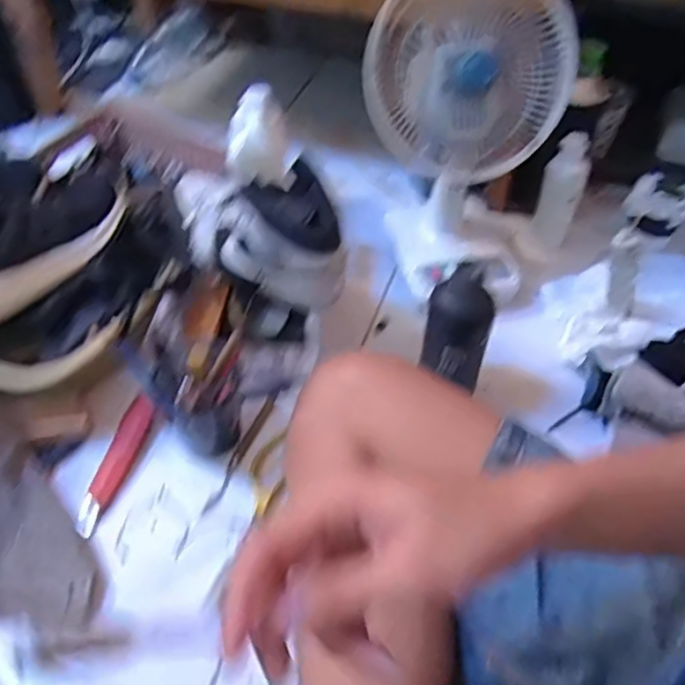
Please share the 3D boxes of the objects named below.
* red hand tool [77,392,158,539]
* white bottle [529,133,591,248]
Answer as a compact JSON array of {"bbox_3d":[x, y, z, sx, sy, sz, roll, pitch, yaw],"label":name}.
[{"bbox_3d":[-0.234,0.121,0.654,0.032,0.014,0.154,13,51,10],"label":"red hand tool"},{"bbox_3d":[0.282,-0.191,0.825,0.050,0.153,0.039,16,51,12],"label":"white bottle"}]

